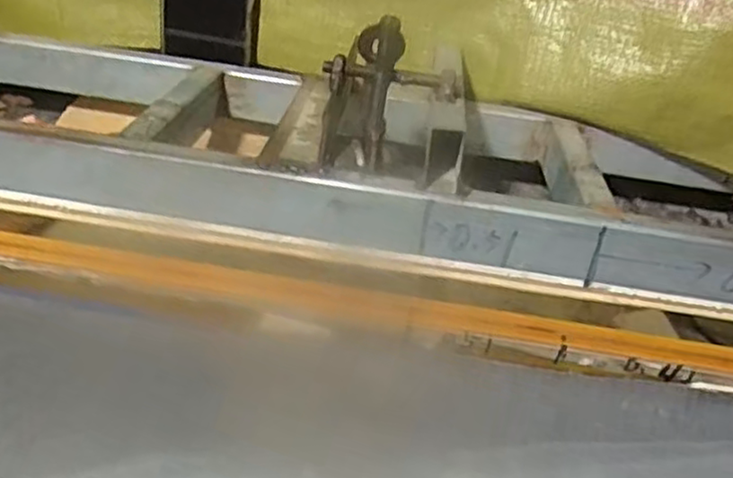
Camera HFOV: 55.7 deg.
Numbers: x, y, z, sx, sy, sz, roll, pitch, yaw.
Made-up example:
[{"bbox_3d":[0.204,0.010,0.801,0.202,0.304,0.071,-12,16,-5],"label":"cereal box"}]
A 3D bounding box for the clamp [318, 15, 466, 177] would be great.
[{"bbox_3d":[0.015,-0.085,0.412,0.085,0.064,0.067,3,44,-6],"label":"clamp"}]

